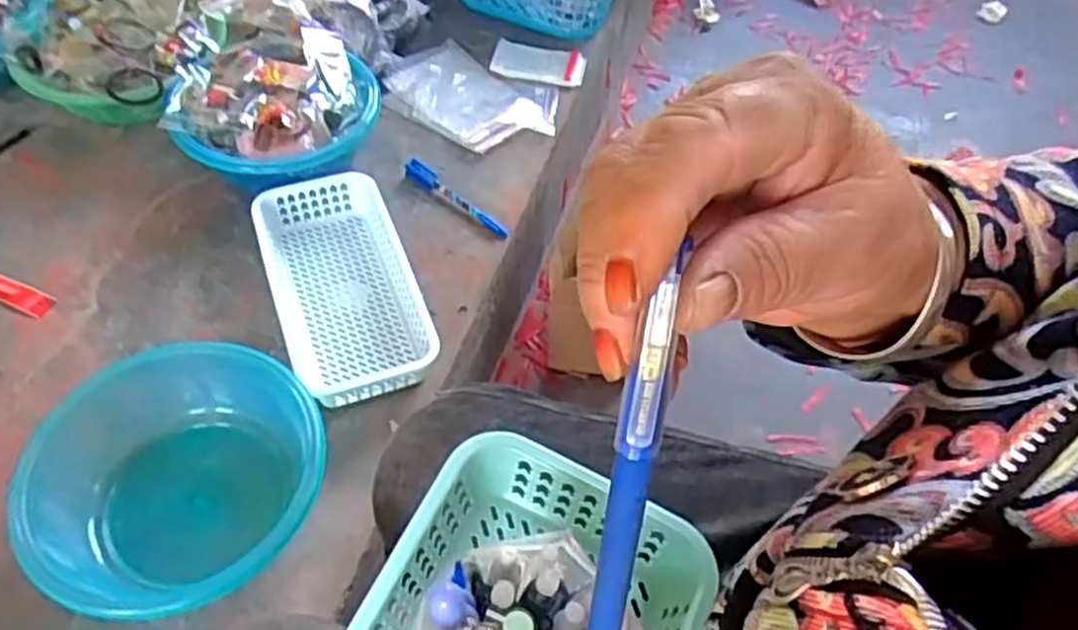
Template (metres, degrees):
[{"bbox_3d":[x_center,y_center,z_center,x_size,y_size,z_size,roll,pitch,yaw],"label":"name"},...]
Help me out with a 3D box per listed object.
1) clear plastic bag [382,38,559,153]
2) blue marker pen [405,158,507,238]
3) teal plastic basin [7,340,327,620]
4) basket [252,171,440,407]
[{"bbox_3d":[-0.084,-0.281,1.002,0.217,0.017,0.153,28,54,19],"label":"clear plastic bag"},{"bbox_3d":[-0.092,-0.133,0.882,0.148,0.018,0.023,32,57,23],"label":"blue marker pen"},{"bbox_3d":[-0.286,0.136,0.630,0.201,0.082,0.213,1,51,-1],"label":"teal plastic basin"},{"bbox_3d":[-0.191,-0.030,0.784,0.141,0.051,0.263,-18,53,-15],"label":"basket"}]

